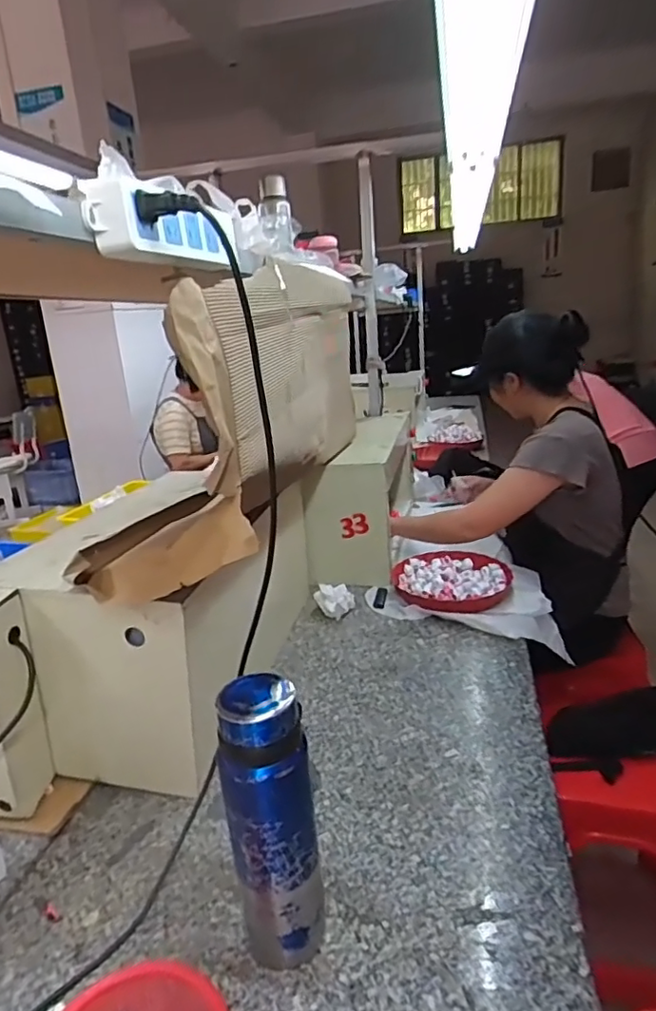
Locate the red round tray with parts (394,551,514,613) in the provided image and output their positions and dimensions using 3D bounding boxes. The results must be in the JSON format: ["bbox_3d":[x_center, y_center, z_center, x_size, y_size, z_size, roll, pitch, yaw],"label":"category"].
[{"bbox_3d":[0.252,0.156,1.228,0.214,0.056,0.243,-15,20,-30],"label":"red round tray with parts"}]

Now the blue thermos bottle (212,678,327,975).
[{"bbox_3d":[-0.049,0.290,0.533,0.076,0.269,0.063,-7,17,-7],"label":"blue thermos bottle"}]

